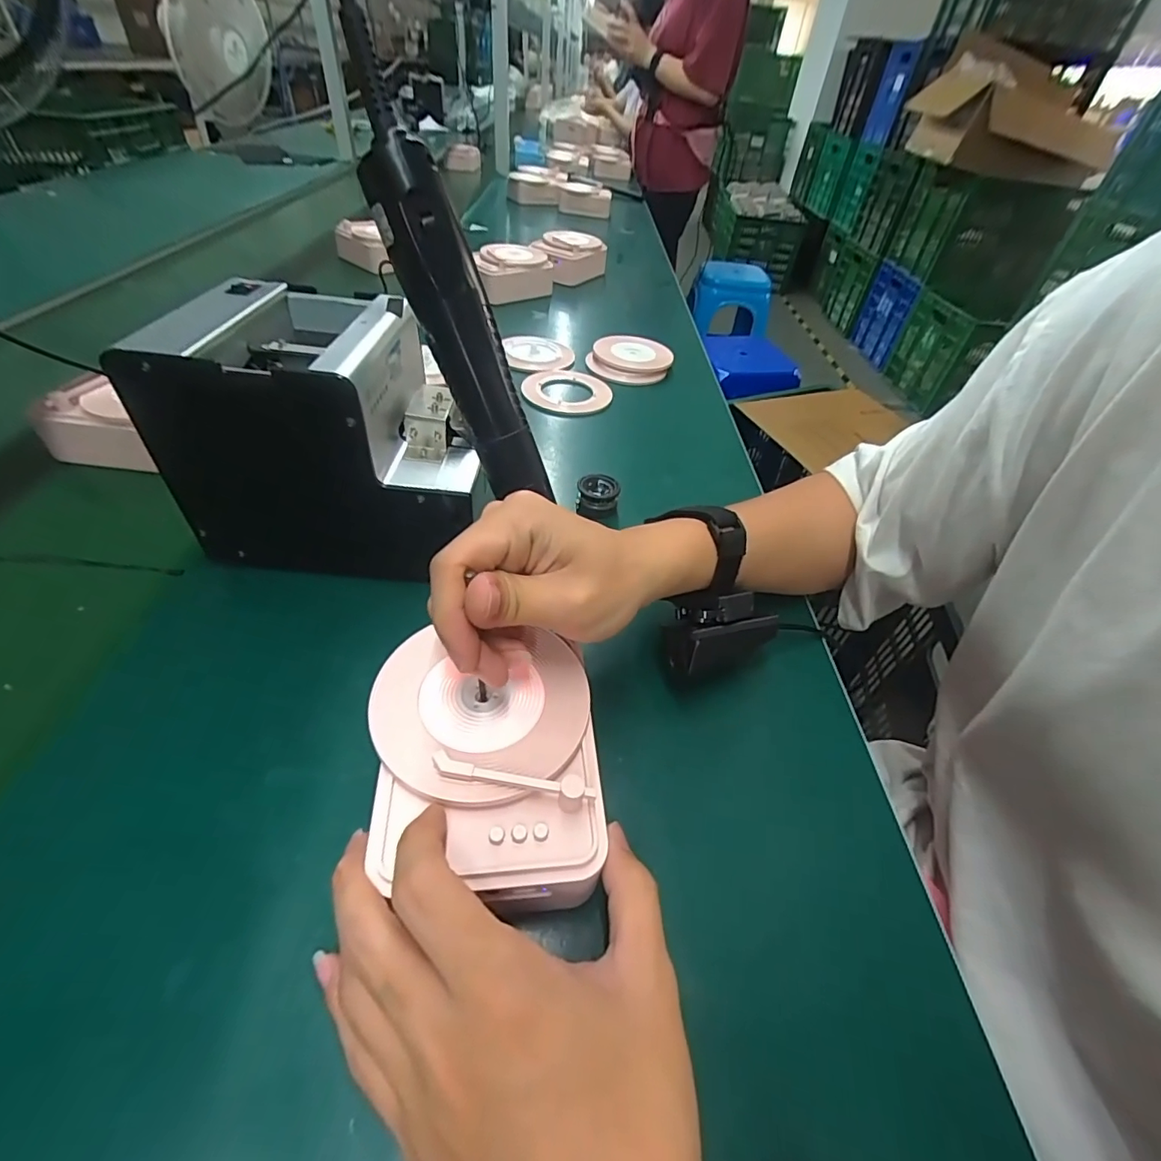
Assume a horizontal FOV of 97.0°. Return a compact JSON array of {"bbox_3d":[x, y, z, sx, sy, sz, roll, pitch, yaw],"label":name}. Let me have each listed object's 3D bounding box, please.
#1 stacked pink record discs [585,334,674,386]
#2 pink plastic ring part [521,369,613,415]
[{"bbox_3d":[0.064,-0.284,0.662,0.101,0.019,0.107,3,46,-3],"label":"stacked pink record discs"},{"bbox_3d":[-0.015,-0.220,0.596,0.102,0.008,0.097,10,46,5],"label":"pink plastic ring part"}]

